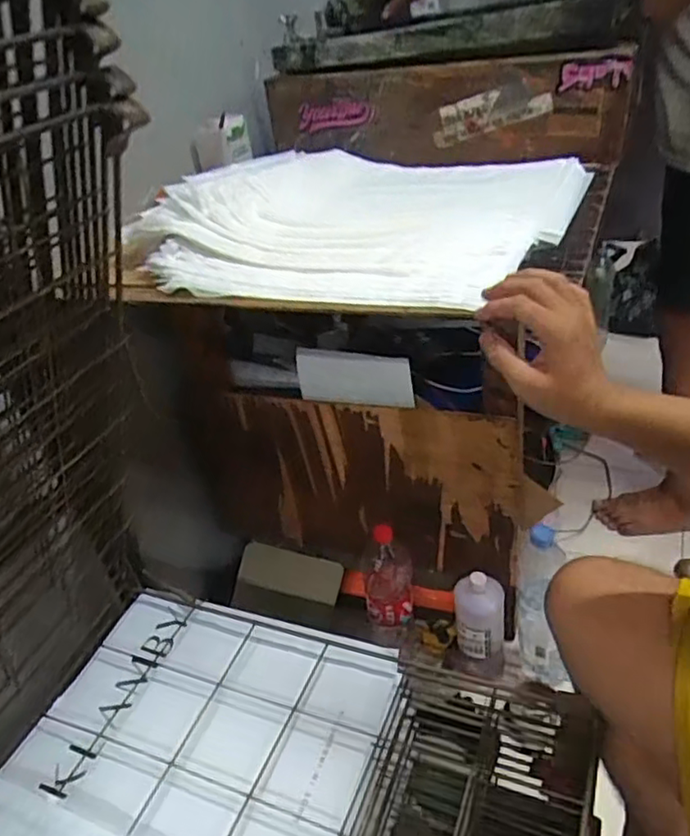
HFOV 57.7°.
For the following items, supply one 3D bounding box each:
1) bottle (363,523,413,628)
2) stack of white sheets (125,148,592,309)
[{"bbox_3d":[0.071,0.268,1.053,0.085,0.164,0.072,-7,34,5],"label":"bottle"},{"bbox_3d":[0.030,-0.279,0.830,0.481,0.092,0.449,10,36,22],"label":"stack of white sheets"}]

